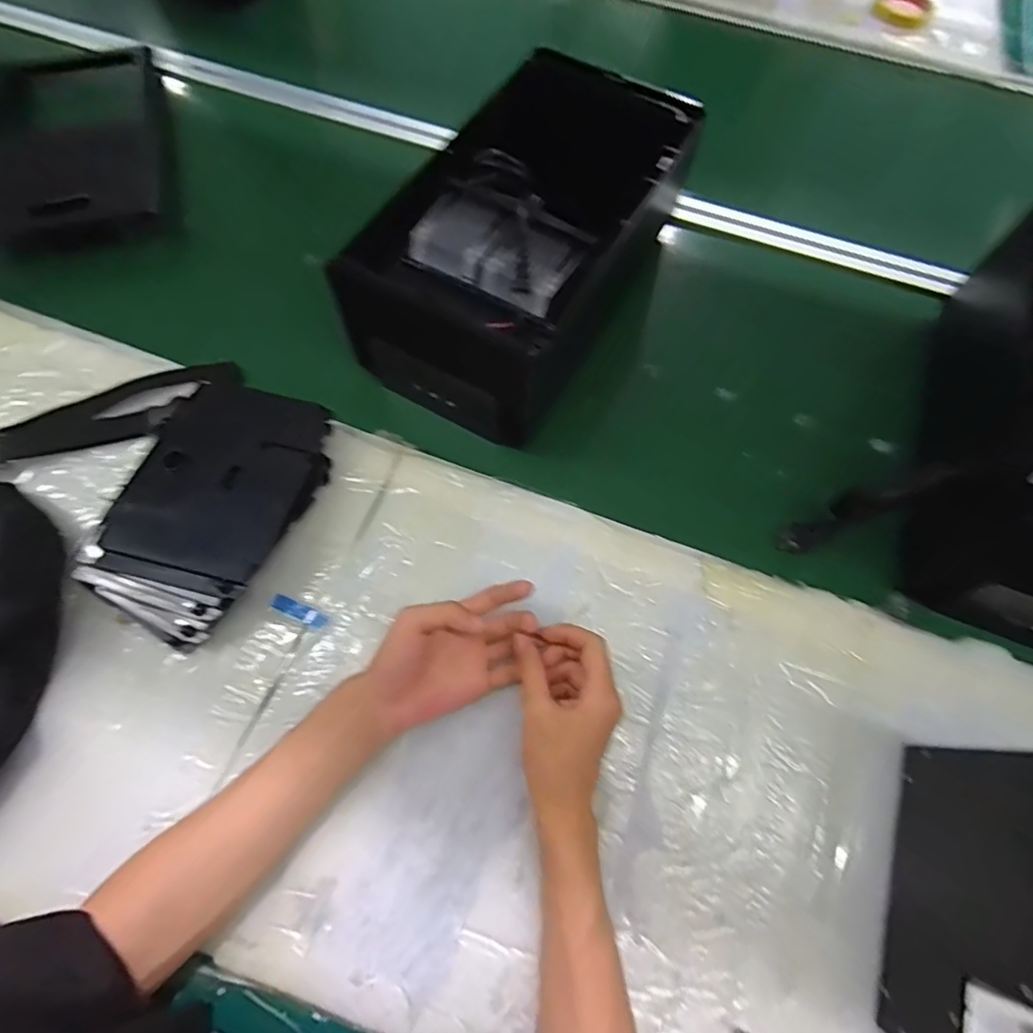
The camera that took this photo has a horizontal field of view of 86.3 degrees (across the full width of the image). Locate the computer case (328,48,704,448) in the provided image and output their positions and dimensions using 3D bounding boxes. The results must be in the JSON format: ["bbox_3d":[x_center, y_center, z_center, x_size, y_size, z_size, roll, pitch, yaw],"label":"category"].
[{"bbox_3d":[0.021,-0.273,0.540,0.198,0.119,0.379,31,71,8],"label":"computer case"}]

